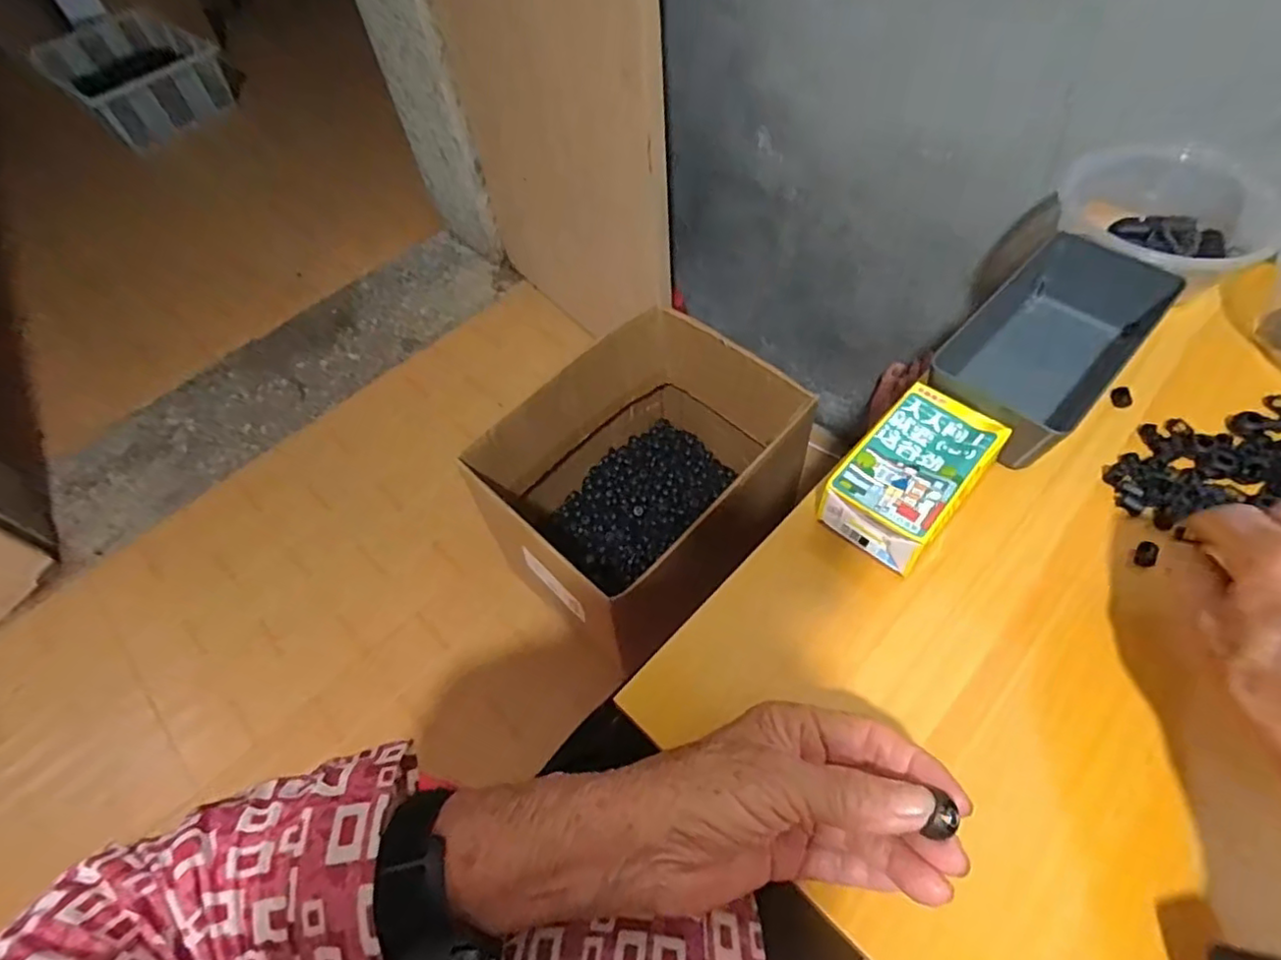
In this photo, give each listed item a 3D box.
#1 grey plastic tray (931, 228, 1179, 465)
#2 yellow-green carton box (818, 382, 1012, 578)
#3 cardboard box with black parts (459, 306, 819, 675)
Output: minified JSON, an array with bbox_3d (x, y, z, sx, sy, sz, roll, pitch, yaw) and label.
[{"bbox_3d":[0.278,-0.089,0.434,0.187,0.045,0.089,-40,63,-19],"label":"grey plastic tray"},{"bbox_3d":[0.166,-0.002,0.388,0.063,0.044,0.104,37,67,24],"label":"yellow-green carton box"},{"bbox_3d":[0.009,0.015,0.860,0.291,0.277,0.374,38,67,25],"label":"cardboard box with black parts"}]

